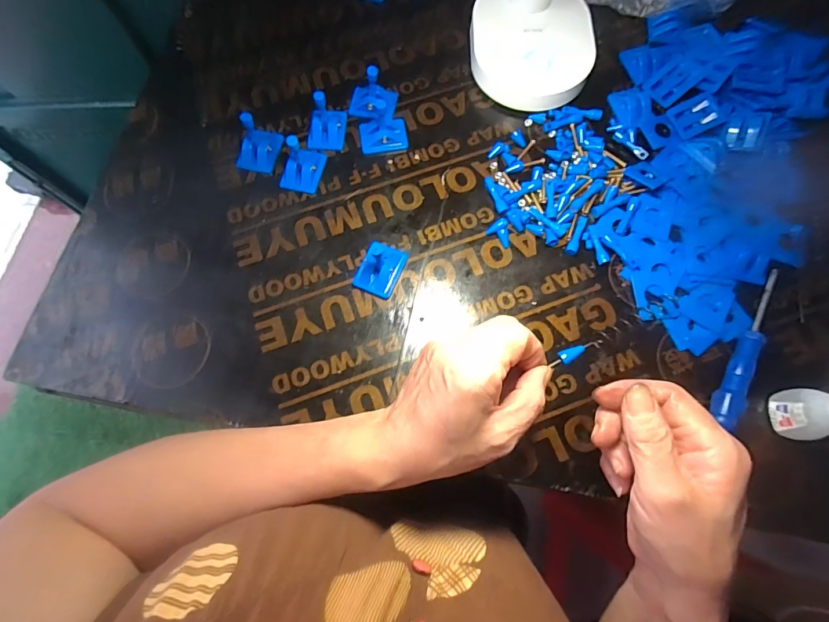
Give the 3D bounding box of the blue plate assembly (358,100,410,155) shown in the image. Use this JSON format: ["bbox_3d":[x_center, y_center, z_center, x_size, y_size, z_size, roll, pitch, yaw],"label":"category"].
[{"bbox_3d":[-0.030,-0.175,0.388,0.045,0.040,0.034,-9,73,-2],"label":"blue plate assembly"}]

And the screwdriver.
[{"bbox_3d":[0.267,0.024,0.332,0.015,0.018,0.140,28,75,9],"label":"screwdriver"}]

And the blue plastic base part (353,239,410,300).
[{"bbox_3d":[-0.029,-0.041,0.344,0.034,0.044,0.046,22,74,7],"label":"blue plastic base part"}]

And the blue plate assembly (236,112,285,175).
[{"bbox_3d":[-0.147,-0.156,0.383,0.032,0.040,0.042,19,74,6],"label":"blue plate assembly"}]

